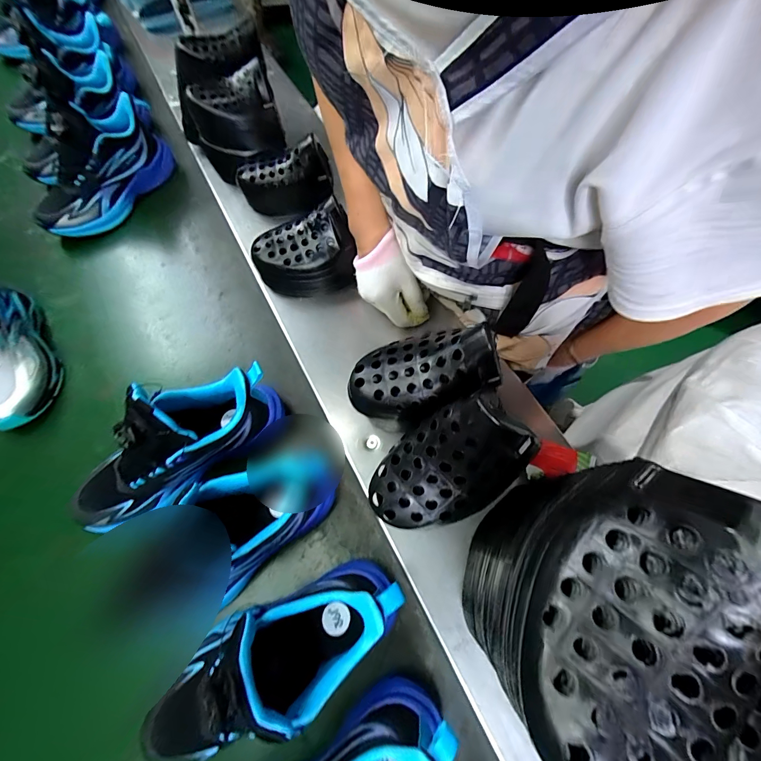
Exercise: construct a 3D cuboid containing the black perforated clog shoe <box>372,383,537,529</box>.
[{"bbox_3d":[0.050,0.063,0.278,0.127,0.075,0.079,-35,86,24],"label":"black perforated clog shoe"}]

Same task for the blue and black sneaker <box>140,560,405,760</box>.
[{"bbox_3d":[-0.098,0.243,0.307,0.243,0.134,0.086,-22,67,-8],"label":"blue and black sneaker"}]

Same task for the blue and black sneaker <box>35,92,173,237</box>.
[{"bbox_3d":[-0.461,-0.347,0.575,0.096,0.127,0.240,25,69,12],"label":"blue and black sneaker"}]

